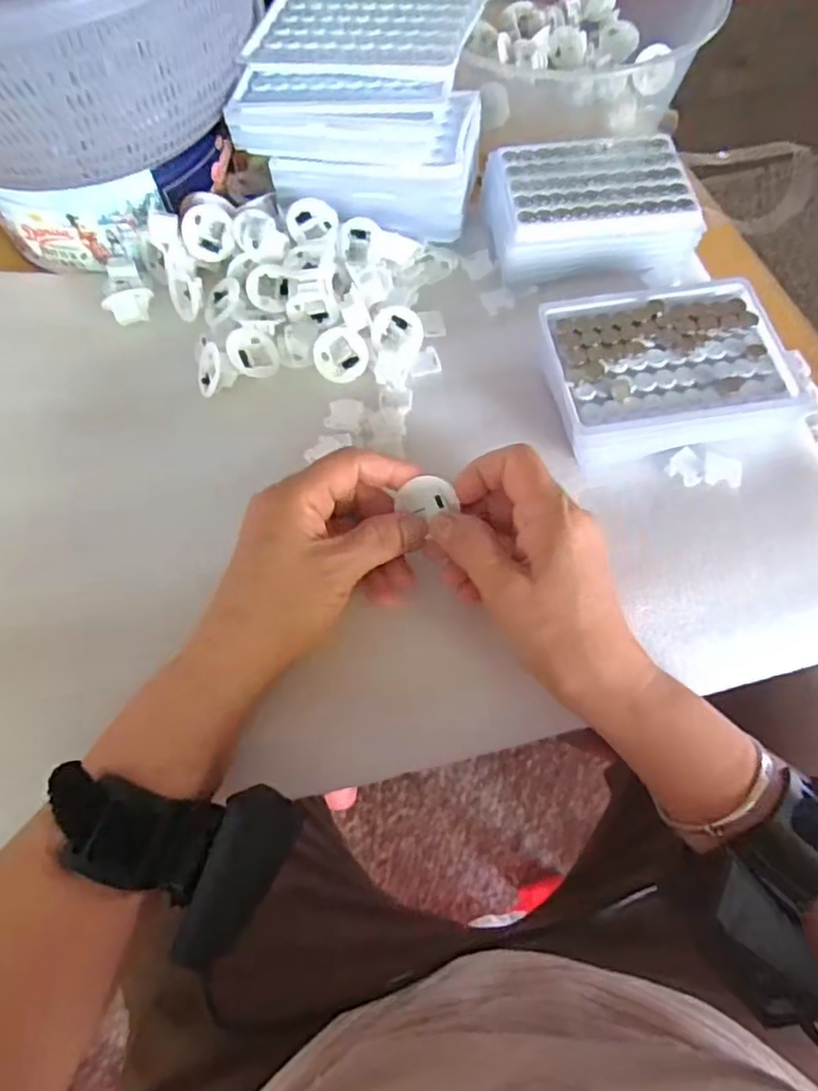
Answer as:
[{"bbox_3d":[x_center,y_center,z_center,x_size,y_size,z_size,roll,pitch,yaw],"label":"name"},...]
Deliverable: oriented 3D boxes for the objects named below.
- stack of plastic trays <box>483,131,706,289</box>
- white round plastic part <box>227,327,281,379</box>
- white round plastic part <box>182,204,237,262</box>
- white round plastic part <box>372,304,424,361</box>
[{"bbox_3d":[0.121,-0.230,0.434,0.130,0.035,0.094,-6,65,-1],"label":"stack of plastic trays"},{"bbox_3d":[-0.096,-0.119,0.394,0.033,0.006,0.031,0,78,-36],"label":"white round plastic part"},{"bbox_3d":[-0.132,-0.205,0.420,0.032,0.033,0.021,-16,27,-5],"label":"white round plastic part"},{"bbox_3d":[-0.007,-0.132,0.397,0.032,0.006,0.030,21,108,14],"label":"white round plastic part"}]

